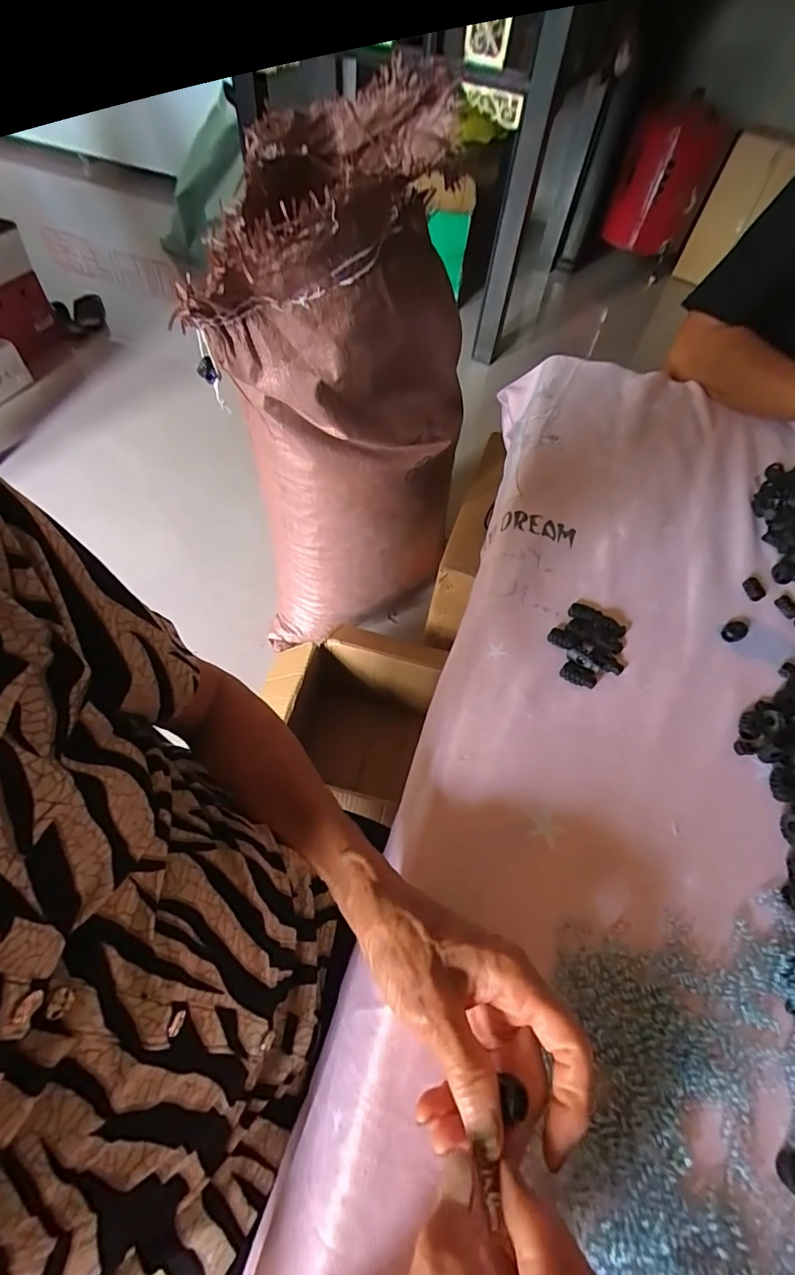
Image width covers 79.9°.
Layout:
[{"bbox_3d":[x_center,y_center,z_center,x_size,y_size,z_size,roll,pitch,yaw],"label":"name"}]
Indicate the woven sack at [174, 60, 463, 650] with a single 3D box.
[{"bbox_3d":[-0.079,-0.237,0.705,0.167,0.658,0.345,40,63,19],"label":"woven sack"}]

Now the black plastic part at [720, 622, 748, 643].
[{"bbox_3d":[0.305,-0.006,0.429,0.024,0.009,0.016,-30,64,-22],"label":"black plastic part"}]

